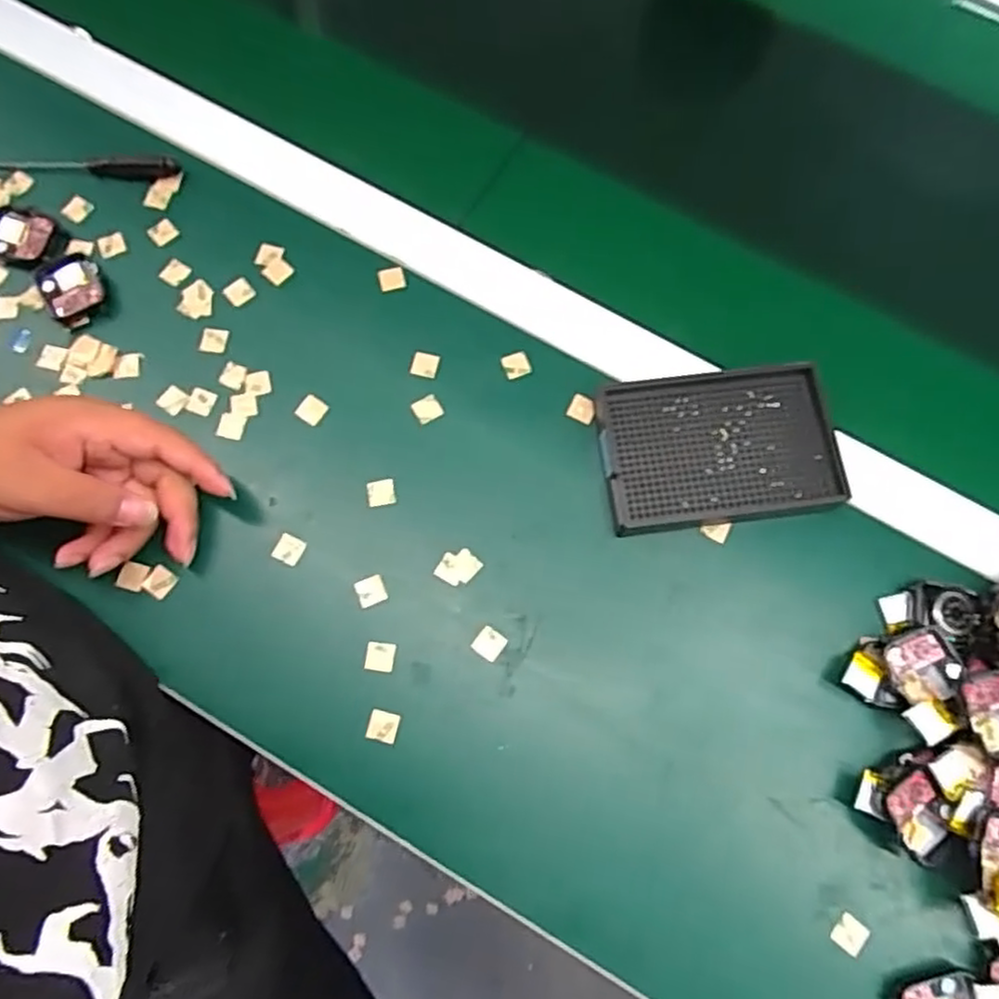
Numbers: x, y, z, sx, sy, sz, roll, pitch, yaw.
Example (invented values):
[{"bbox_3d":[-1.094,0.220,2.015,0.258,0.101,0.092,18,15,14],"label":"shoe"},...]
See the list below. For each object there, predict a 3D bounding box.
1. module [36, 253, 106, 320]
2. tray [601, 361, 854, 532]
[{"bbox_3d":[-0.275,-0.137,0.463,0.037,0.006,0.040,-31,77,-10],"label":"module"},{"bbox_3d":[0.133,-0.031,0.438,0.139,0.024,0.091,-6,74,-4],"label":"tray"}]

